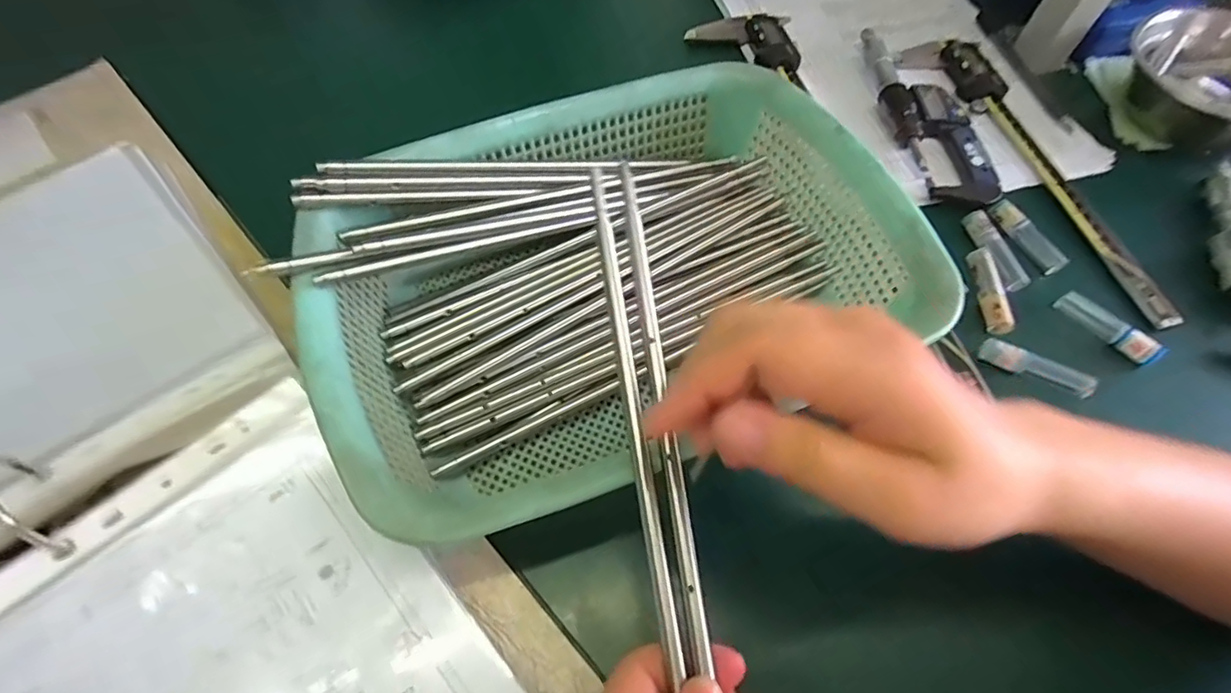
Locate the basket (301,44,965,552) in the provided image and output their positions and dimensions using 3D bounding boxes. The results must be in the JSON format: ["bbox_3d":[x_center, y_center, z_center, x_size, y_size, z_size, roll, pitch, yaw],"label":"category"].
[{"bbox_3d":[-0.001,-0.038,0.312,0.289,0.084,0.209,-22,65,-15],"label":"basket"}]

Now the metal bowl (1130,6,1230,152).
[{"bbox_3d":[0.427,-0.184,0.408,0.119,0.062,0.119,-39,70,-22],"label":"metal bowl"}]

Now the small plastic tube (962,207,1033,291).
[{"bbox_3d":[0.244,-0.062,0.363,0.011,0.012,0.061,-7,62,-7],"label":"small plastic tube"}]

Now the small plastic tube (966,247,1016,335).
[{"bbox_3d":[0.232,-0.035,0.348,0.013,0.013,0.061,4,61,-1],"label":"small plastic tube"}]

